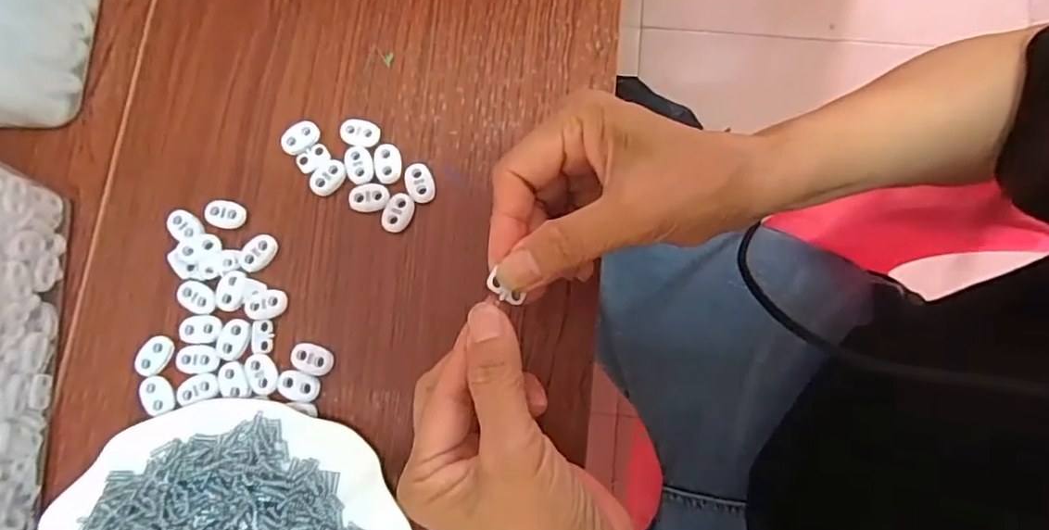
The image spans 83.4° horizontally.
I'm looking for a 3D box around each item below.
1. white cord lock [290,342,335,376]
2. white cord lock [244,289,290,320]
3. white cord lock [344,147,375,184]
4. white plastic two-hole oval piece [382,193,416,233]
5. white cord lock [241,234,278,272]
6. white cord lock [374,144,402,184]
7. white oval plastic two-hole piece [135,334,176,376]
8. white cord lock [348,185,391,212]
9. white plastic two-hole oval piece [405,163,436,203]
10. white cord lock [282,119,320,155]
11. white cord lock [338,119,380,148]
[{"bbox_3d":[-0.115,0.050,0.316,0.024,0.004,0.016,21,76,4],"label":"white cord lock"},{"bbox_3d":[-0.143,0.021,0.324,0.023,0.004,0.015,-11,76,-4],"label":"white cord lock"},{"bbox_3d":[-0.094,-0.058,0.335,0.015,0.004,0.022,-16,77,-5],"label":"white cord lock"},{"bbox_3d":[-0.071,-0.029,0.331,0.015,0.004,0.022,22,76,4],"label":"white plastic two-hole oval piece"},{"bbox_3d":[-0.149,-0.007,0.328,0.015,0.004,0.023,34,78,7],"label":"white cord lock"},{"bbox_3d":[-0.078,-0.059,0.335,0.014,0.004,0.023,-9,76,-3],"label":"white cord lock"},{"bbox_3d":[-0.201,0.049,0.320,0.016,0.004,0.022,25,77,5],"label":"white oval plastic two-hole piece"},{"bbox_3d":[-0.088,-0.038,0.331,0.023,0.004,0.014,-7,76,-3],"label":"white cord lock"},{"bbox_3d":[-0.059,-0.047,0.334,0.016,0.005,0.022,-21,77,-6],"label":"white plastic two-hole oval piece"},{"bbox_3d":[-0.130,-0.074,0.342,0.022,0.008,0.016,-35,79,-9],"label":"white cord lock"},{"bbox_3d":[-0.095,-0.076,0.341,0.023,0.005,0.016,10,76,1],"label":"white cord lock"}]

